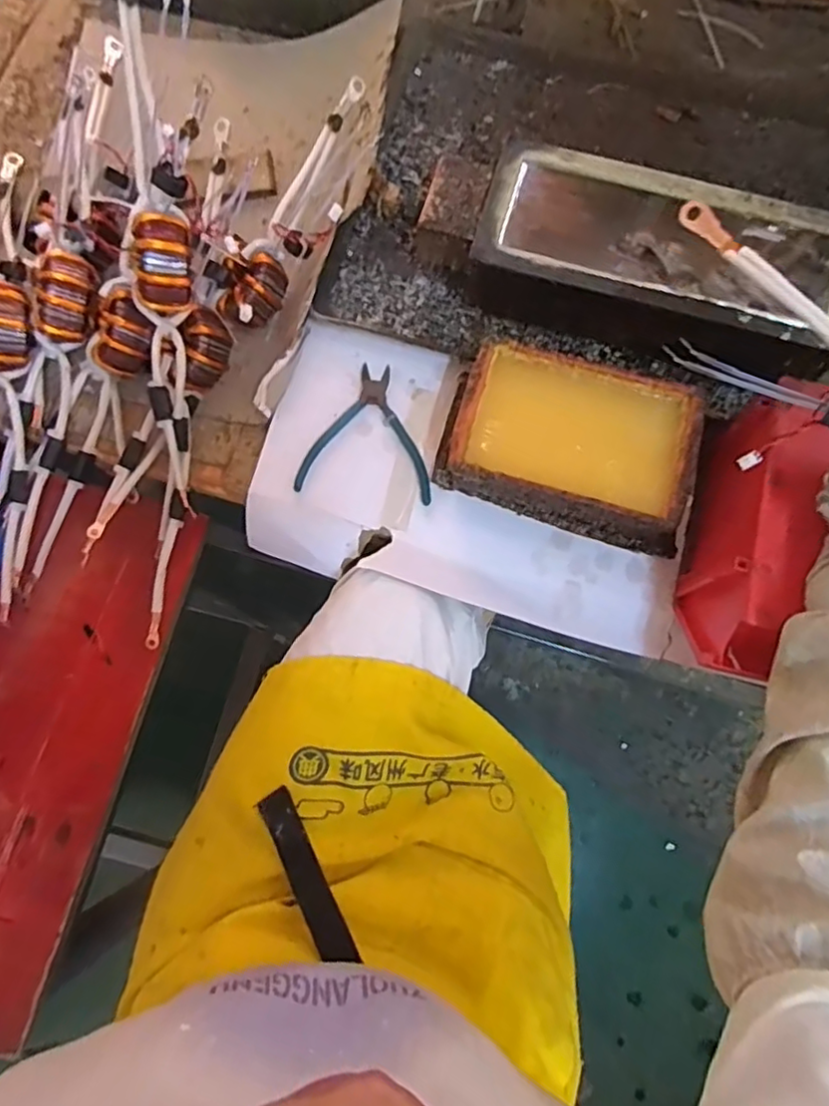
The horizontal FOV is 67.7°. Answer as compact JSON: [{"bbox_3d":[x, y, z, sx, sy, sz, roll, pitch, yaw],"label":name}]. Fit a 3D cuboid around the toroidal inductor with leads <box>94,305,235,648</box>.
[{"bbox_3d":[-0.246,-0.076,0.598,0.078,0.054,0.322,15,94,4],"label":"toroidal inductor with leads"}]

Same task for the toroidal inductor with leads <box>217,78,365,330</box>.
[{"bbox_3d":[-0.106,-0.344,0.624,0.068,0.050,0.278,29,78,7],"label":"toroidal inductor with leads"}]

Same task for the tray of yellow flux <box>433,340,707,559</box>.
[{"bbox_3d":[0.140,-0.098,0.558,0.215,0.068,0.135,17,77,4],"label":"tray of yellow flux"}]

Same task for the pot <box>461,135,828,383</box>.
[{"bbox_3d":[0.231,-0.269,0.594,0.336,0.088,0.142,16,77,4],"label":"pot"}]

